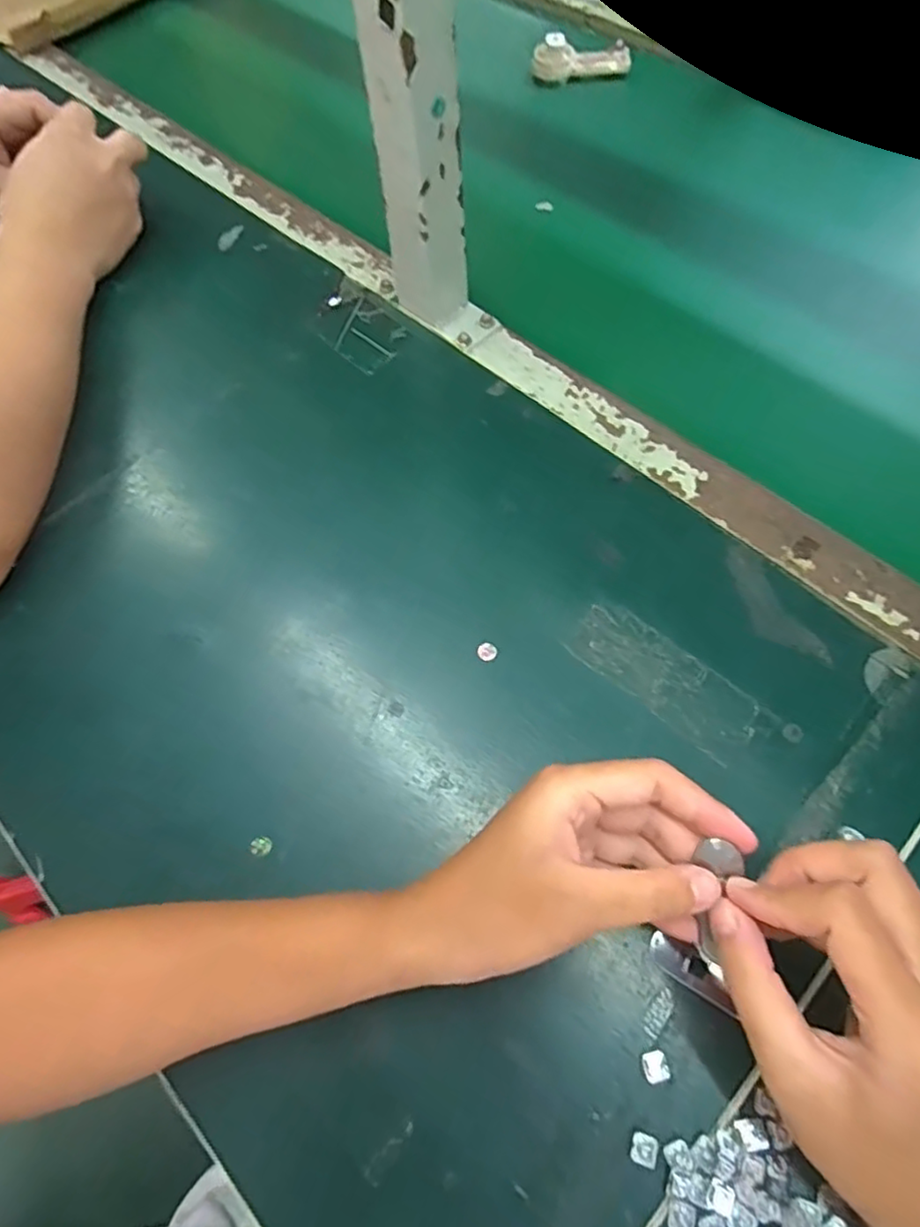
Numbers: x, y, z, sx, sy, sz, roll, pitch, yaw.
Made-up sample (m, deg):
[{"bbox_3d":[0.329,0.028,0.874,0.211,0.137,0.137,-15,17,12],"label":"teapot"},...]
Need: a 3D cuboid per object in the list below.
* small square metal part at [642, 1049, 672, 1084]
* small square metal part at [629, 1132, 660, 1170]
[{"bbox_3d":[0.084,0.193,0.271,0.012,0.004,0.011,-15,64,-4],"label":"small square metal part"},{"bbox_3d":[0.075,0.218,0.259,0.011,0.004,0.010,16,66,11],"label":"small square metal part"}]

